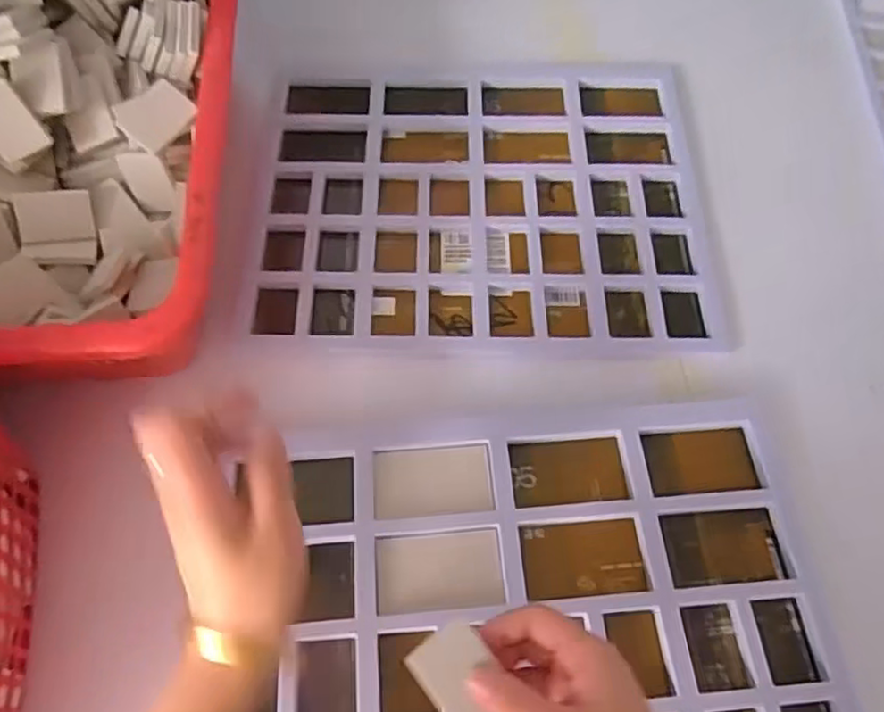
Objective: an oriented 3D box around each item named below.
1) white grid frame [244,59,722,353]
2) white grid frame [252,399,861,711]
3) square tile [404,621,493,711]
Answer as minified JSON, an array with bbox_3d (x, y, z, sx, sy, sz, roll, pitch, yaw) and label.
[{"bbox_3d":[0.042,-0.157,0.639,0.419,0.018,0.327,-1,62,1],"label":"white grid frame"},{"bbox_3d":[0.058,0.207,0.445,0.410,0.030,0.343,-5,62,-1],"label":"white grid frame"},{"bbox_3d":[0.011,0.175,0.360,0.040,0.008,0.055,-36,76,-15],"label":"square tile"}]

